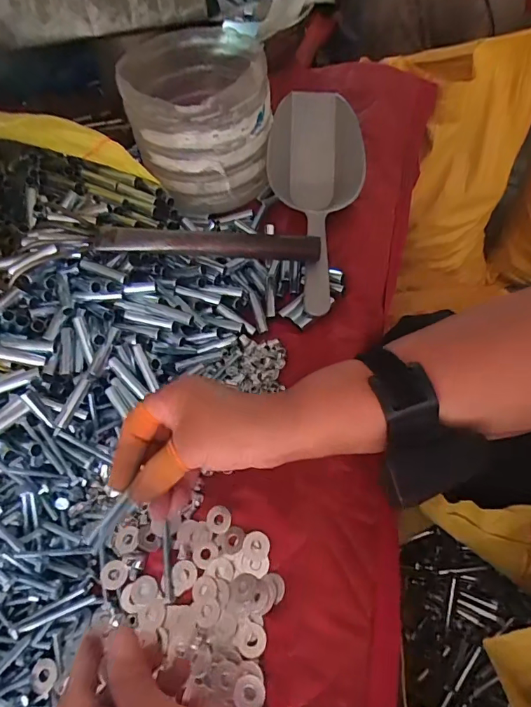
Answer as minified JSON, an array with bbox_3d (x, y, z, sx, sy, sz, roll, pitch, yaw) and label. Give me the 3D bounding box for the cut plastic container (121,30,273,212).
[{"bbox_3d":[-0.066,-0.271,0.539,0.149,0.131,0.152,-6,57,8],"label":"cut plastic container"}]

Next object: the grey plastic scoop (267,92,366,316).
[{"bbox_3d":[0.058,-0.171,0.522,0.088,0.085,0.277,4,59,15],"label":"grey plastic scoop"}]

